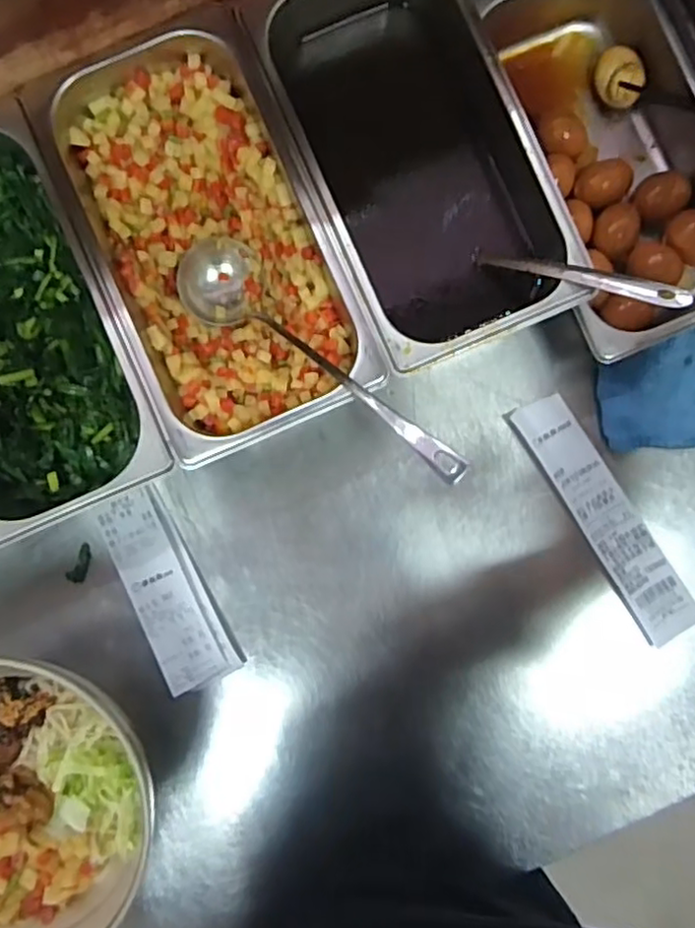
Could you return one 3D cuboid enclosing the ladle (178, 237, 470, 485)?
[{"bbox_3d":[-0.025,-0.086,0.518,0.297,0.043,0.068,40,88,25],"label":"ladle"}]

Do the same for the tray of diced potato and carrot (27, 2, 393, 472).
[{"bbox_3d":[-0.111,-0.178,0.551,0.180,0.085,0.329,-24,85,0],"label":"tray of diced potato and carrot"}]

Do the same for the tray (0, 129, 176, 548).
[{"bbox_3d":[-0.275,-0.114,0.550,0.167,0.087,0.335,-25,85,0],"label":"tray"}]

